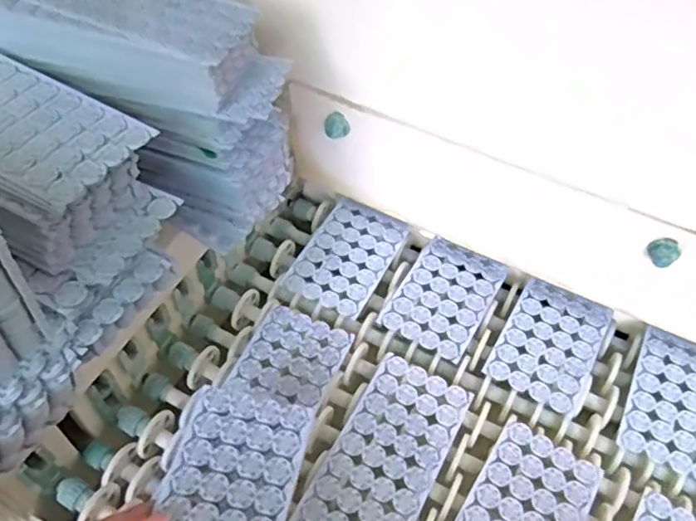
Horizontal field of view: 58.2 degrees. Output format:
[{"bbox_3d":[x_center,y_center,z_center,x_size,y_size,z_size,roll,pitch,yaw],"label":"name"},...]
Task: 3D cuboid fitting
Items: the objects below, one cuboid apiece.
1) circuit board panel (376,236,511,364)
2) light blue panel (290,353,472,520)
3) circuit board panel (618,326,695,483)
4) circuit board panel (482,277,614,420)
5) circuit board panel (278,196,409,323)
[{"bbox_3d":[0.096,0.033,0.608,0.082,0.007,0.125,27,56,17],"label":"circuit board panel"},{"bbox_3d":[0.025,0.169,0.498,0.081,0.004,0.200,25,56,16],"label":"light blue panel"},{"bbox_3d":[0.293,0.124,0.548,0.083,0.005,0.131,24,55,15],"label":"circuit board panel"},{"bbox_3d":[0.189,0.076,0.580,0.084,0.005,0.126,27,56,17],"label":"circuit board panel"},{"bbox_3d":[0.001,-0.007,0.633,0.085,0.004,0.132,24,56,15],"label":"circuit board panel"}]

